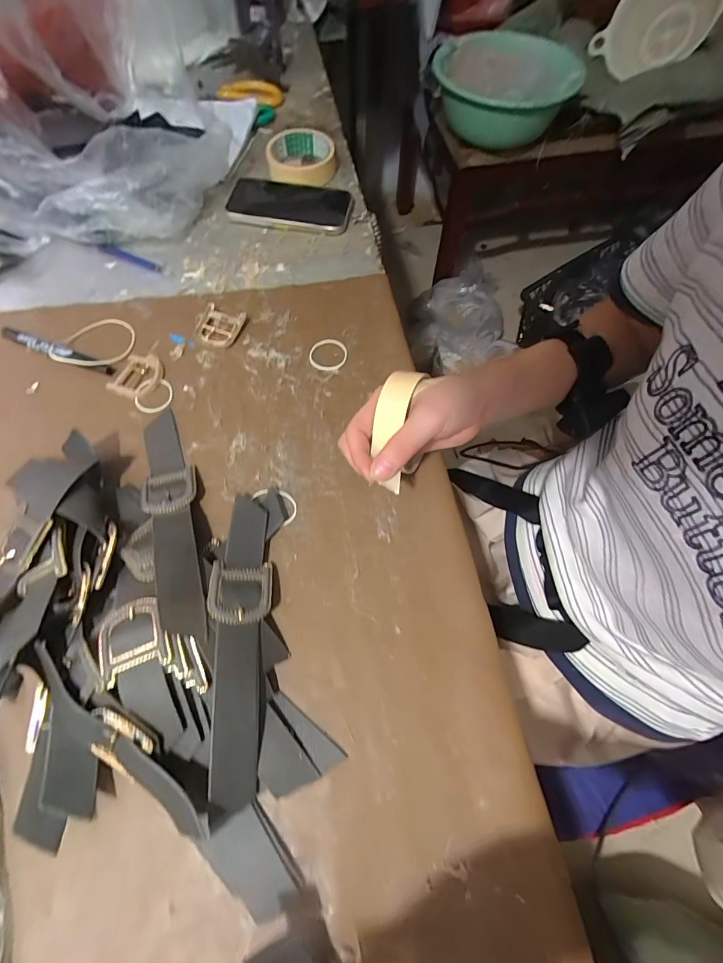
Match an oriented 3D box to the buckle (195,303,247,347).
[{"bbox_3d":[-0.158,-0.174,0.439,0.050,0.009,0.048,21,69,9],"label":"buckle"}]

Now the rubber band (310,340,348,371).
[{"bbox_3d":[-0.036,-0.138,0.427,0.040,0.004,0.041,-9,67,-4],"label":"rubber band"}]

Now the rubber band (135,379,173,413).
[{"bbox_3d":[-0.215,-0.089,0.409,0.037,0.004,0.040,0,67,0],"label":"rubber band"}]

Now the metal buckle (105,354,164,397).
[{"bbox_3d":[-0.235,-0.113,0.417,0.046,0.005,0.055,23,69,9],"label":"metal buckle"}]

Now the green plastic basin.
[{"bbox_3d":[0.306,-0.892,0.888,0.291,0.107,0.326,-2,67,-1],"label":"green plastic basin"}]

